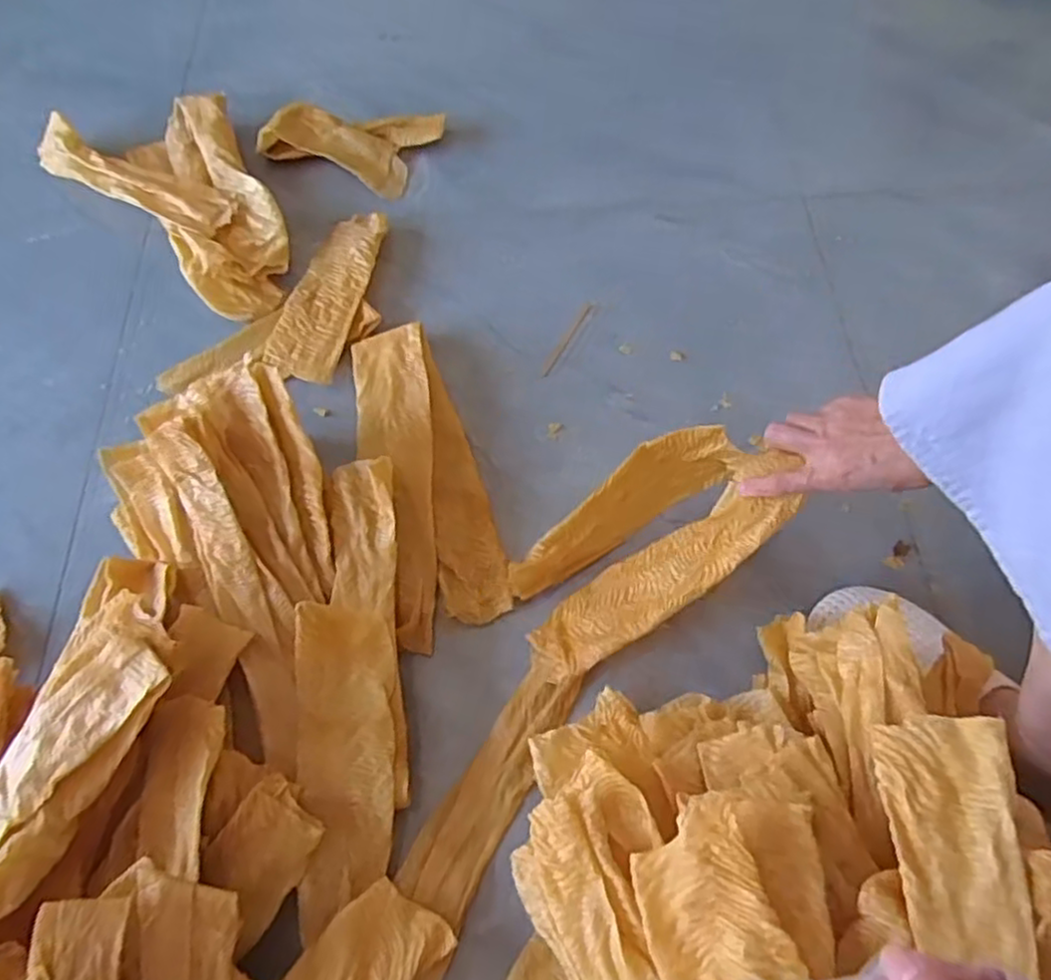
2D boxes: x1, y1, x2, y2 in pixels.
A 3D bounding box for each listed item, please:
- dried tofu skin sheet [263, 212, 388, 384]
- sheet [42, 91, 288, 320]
[{"bbox_3d":[-0.211,-0.214,0.773,0.078,0.027,0.222,13,66,7],"label":"dried tofu skin sheet"},{"bbox_3d":[-0.388,-0.362,0.832,0.378,0.056,0.201,38,71,17],"label":"sheet"}]

